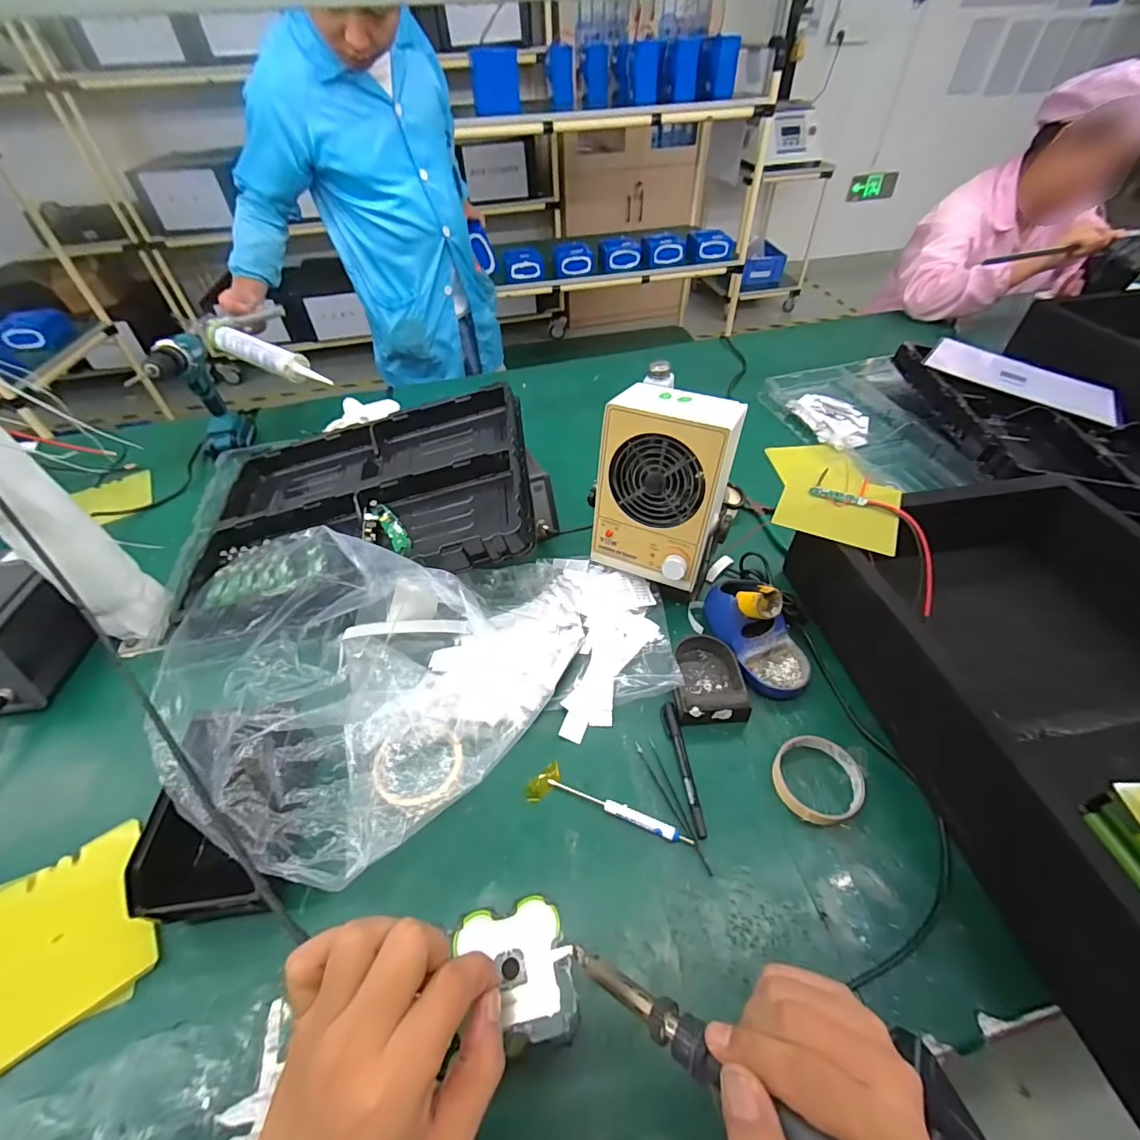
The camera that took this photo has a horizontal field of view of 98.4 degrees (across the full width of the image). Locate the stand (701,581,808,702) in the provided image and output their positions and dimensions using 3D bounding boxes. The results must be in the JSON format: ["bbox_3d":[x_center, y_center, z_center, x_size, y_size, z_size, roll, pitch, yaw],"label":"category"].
[{"bbox_3d":[0.229,0.068,0.585,0.082,0.081,0.148,-13,48,-9],"label":"stand"}]

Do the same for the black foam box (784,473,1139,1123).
[{"bbox_3d":[0.515,0.132,0.488,0.353,0.131,0.553,-8,47,-5],"label":"black foam box"}]

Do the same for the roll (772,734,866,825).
[{"bbox_3d":[0.249,0.210,0.497,0.081,0.019,0.085,-1,47,2],"label":"roll"}]

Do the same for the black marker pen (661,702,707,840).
[{"bbox_3d":[0.117,0.202,0.511,0.016,0.009,0.137,-7,47,-4],"label":"black marker pen"}]

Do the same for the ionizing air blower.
[{"bbox_3d":[0.119,-0.085,0.616,0.150,0.240,0.125,24,53,23],"label":"ionizing air blower"}]

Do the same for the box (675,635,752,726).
[{"bbox_3d":[0.158,0.122,0.571,0.078,0.030,0.113,-2,47,1],"label":"box"}]

